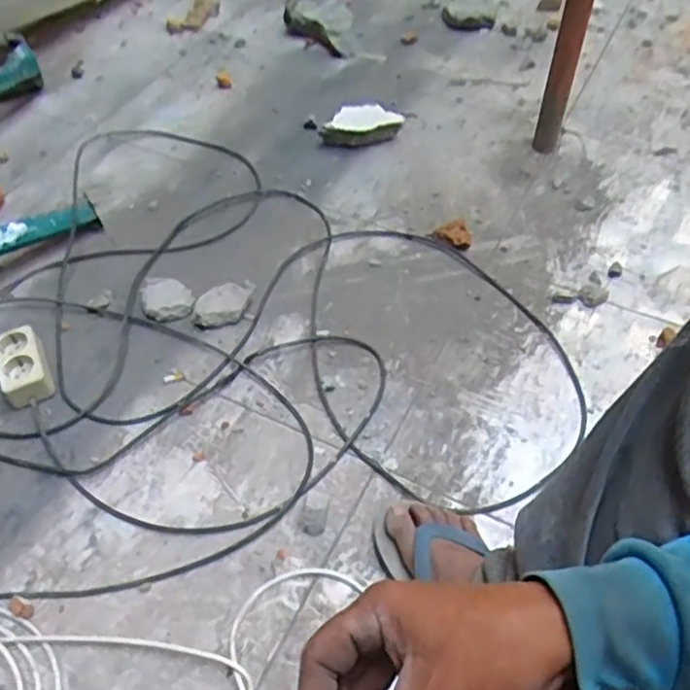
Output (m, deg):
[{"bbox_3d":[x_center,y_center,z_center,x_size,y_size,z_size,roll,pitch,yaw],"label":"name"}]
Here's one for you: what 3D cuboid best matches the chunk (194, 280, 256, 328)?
[{"bbox_3d":[-0.172,-0.056,0.970,0.081,0.020,0.071,-5,51,-3],"label":"chunk"}]

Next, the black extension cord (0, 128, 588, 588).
[{"bbox_3d":[-0.117,-0.041,0.957,0.845,0.036,0.831,5,51,5],"label":"black extension cord"}]

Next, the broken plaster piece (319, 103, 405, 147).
[{"bbox_3d":[0.032,-0.399,1.243,0.151,0.055,0.053,-9,51,-7],"label":"broken plaster piece"}]

